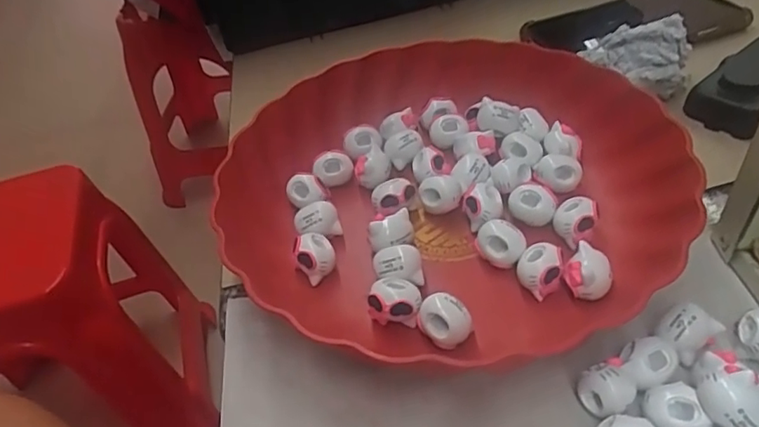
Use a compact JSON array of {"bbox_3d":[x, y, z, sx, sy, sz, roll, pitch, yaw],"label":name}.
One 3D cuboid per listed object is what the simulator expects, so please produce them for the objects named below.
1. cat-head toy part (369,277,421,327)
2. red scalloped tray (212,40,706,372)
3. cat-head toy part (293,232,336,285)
[{"bbox_3d":[0.008,0.045,0.281,0.025,0.023,0.019,-3,42,3],"label":"cat-head toy part"},{"bbox_3d":[0.043,-0.022,0.325,0.232,0.061,0.216,14,46,20],"label":"red scalloped tray"},{"bbox_3d":[-0.035,0.026,0.306,0.021,0.026,0.020,-11,42,-6],"label":"cat-head toy part"}]

